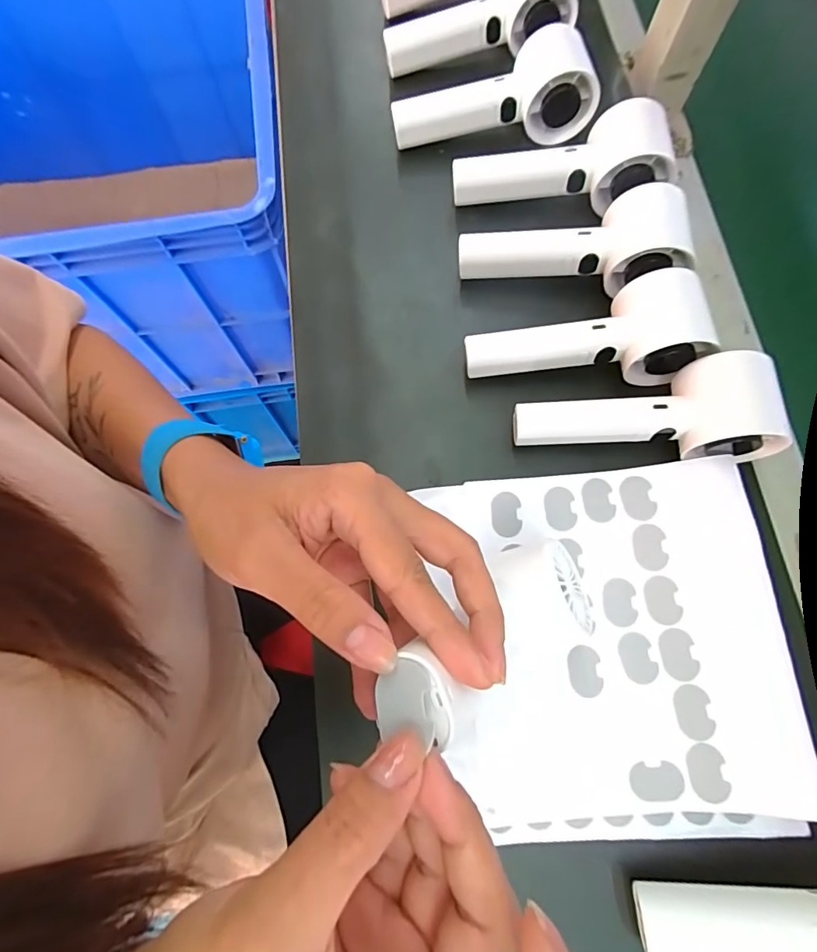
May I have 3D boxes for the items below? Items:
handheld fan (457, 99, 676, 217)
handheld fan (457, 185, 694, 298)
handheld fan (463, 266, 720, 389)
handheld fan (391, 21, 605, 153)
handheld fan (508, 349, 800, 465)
[{"bbox_3d":[0.111,-0.234,0.361,0.153,0.048,0.059,1,75,5],"label":"handheld fan"},{"bbox_3d":[0.113,-0.165,0.346,0.150,0.059,0.059,7,76,7],"label":"handheld fan"},{"bbox_3d":[0.114,-0.098,0.327,0.148,0.055,0.060,1,75,5],"label":"handheld fan"},{"bbox_3d":[0.067,-0.306,0.389,0.157,0.056,0.063,-2,75,4],"label":"handheld fan"},{"bbox_3d":[0.151,-0.046,0.307,0.160,0.055,0.060,6,76,6],"label":"handheld fan"}]

